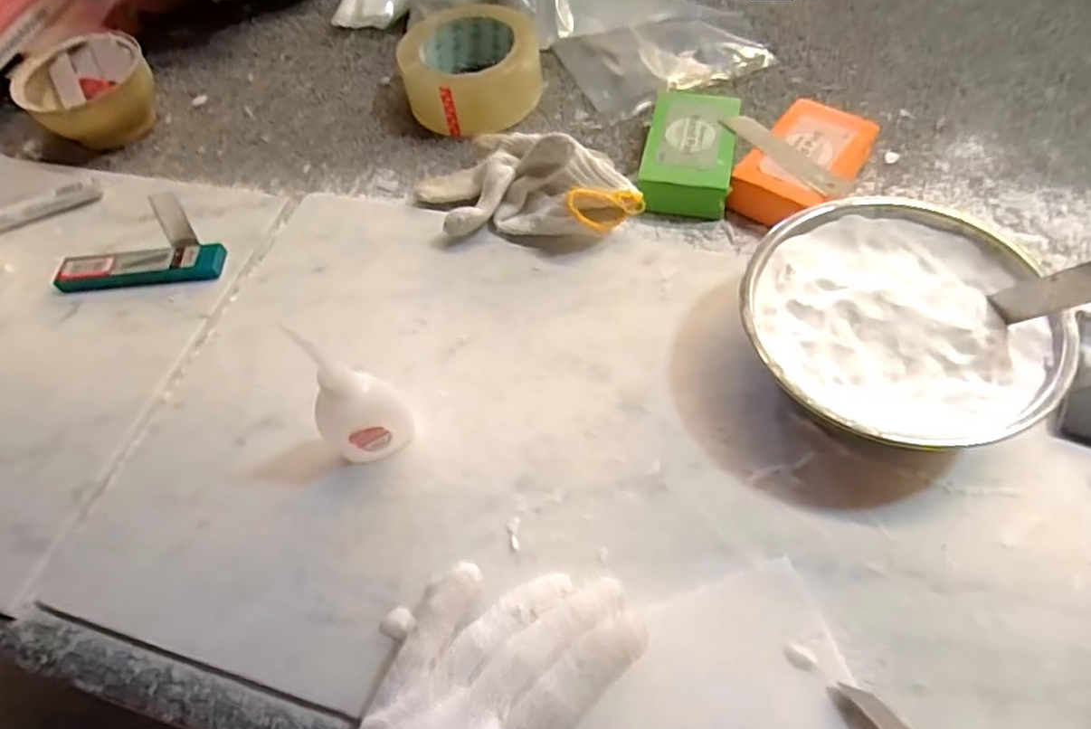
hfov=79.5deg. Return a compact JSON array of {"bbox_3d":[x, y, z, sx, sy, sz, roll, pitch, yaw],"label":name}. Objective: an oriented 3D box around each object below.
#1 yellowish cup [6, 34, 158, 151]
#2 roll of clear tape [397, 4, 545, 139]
[{"bbox_3d":[-0.373,-0.224,0.541,0.095,0.057,0.097,-2,56,3],"label":"yellowish cup"},{"bbox_3d":[-0.057,-0.233,0.523,0.105,0.048,0.105,-2,56,3],"label":"roll of clear tape"}]

